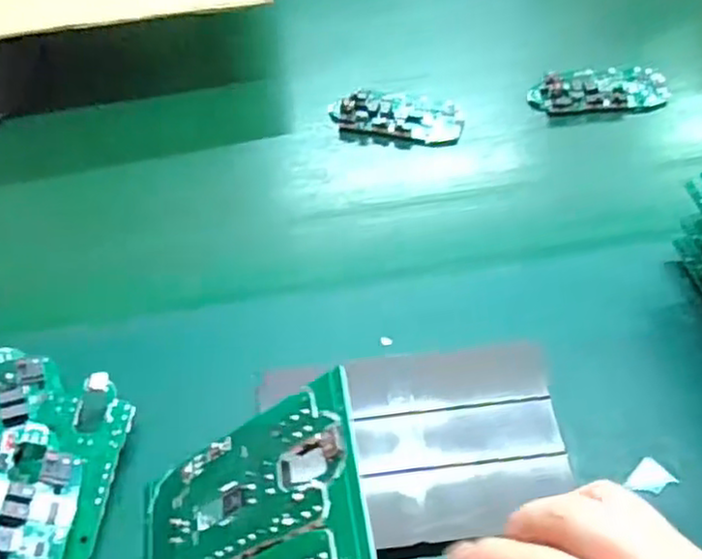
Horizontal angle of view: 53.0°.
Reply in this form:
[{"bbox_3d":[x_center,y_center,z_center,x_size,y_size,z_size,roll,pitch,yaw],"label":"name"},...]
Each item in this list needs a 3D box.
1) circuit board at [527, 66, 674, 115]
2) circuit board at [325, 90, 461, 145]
[{"bbox_3d":[0.184,-0.143,0.529,0.098,0.014,0.048,-5,51,1],"label":"circuit board"},{"bbox_3d":[0.033,-0.123,0.526,0.098,0.020,0.046,5,52,9],"label":"circuit board"}]

